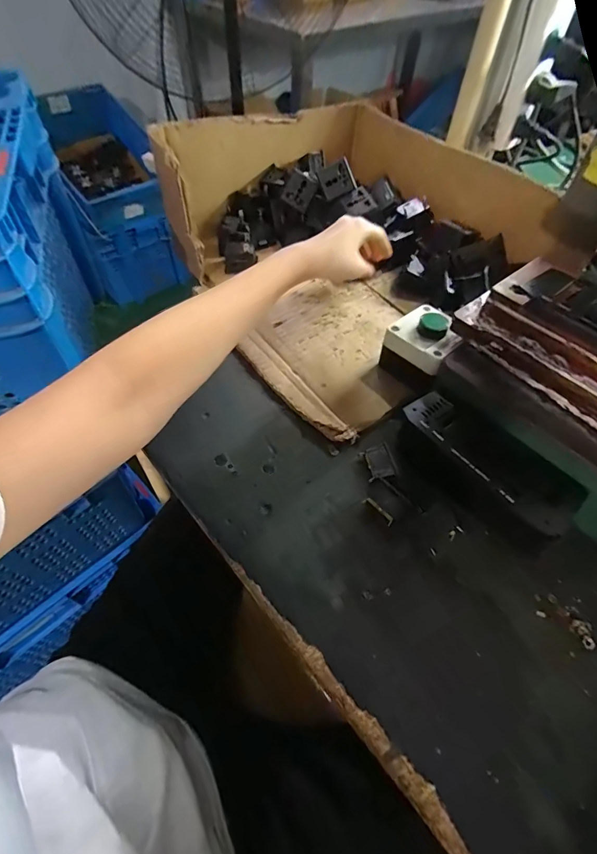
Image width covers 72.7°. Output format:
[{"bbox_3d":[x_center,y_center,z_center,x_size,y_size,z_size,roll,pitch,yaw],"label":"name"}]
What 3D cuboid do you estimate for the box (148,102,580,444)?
[{"bbox_3d":[0.044,-0.234,0.494,0.359,0.134,0.396,-34,62,-24],"label":"box"}]

